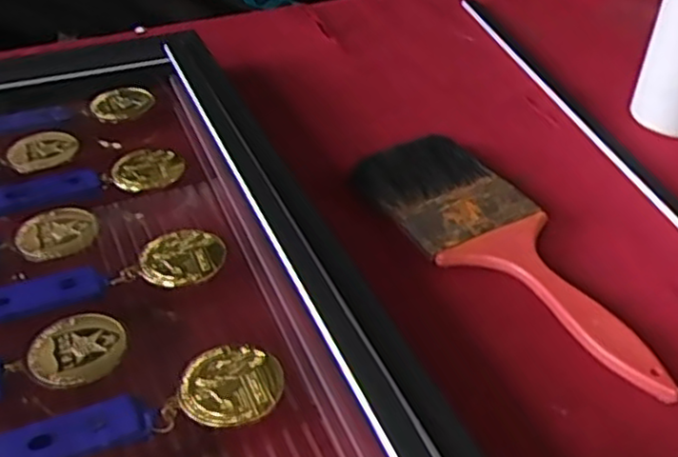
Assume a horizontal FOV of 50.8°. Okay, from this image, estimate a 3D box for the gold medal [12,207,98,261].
[{"bbox_3d":[-0.171,0.003,0.433,0.046,0.007,0.044,-12,39,-16],"label":"gold medal"}]

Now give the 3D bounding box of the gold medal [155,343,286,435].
[{"bbox_3d":[-0.053,0.077,0.342,0.048,0.007,0.052,12,41,10],"label":"gold medal"}]

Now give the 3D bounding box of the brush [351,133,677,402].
[{"bbox_3d":[0.105,0.013,0.446,0.087,0.019,0.248,-21,42,-23],"label":"brush"}]

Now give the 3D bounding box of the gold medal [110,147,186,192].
[{"bbox_3d":[-0.130,-0.041,0.487,0.047,0.005,0.041,-16,48,-12],"label":"gold medal"}]

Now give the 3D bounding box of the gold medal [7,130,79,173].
[{"bbox_3d":[-0.210,-0.055,0.508,0.042,0.008,0.045,-1,38,1],"label":"gold medal"}]

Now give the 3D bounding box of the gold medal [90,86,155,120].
[{"bbox_3d":[-0.172,-0.102,0.565,0.047,0.008,0.044,-13,39,-13],"label":"gold medal"}]

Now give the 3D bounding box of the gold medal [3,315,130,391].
[{"bbox_3d":[-0.132,0.060,0.358,0.048,0.005,0.046,13,42,16],"label":"gold medal"}]

